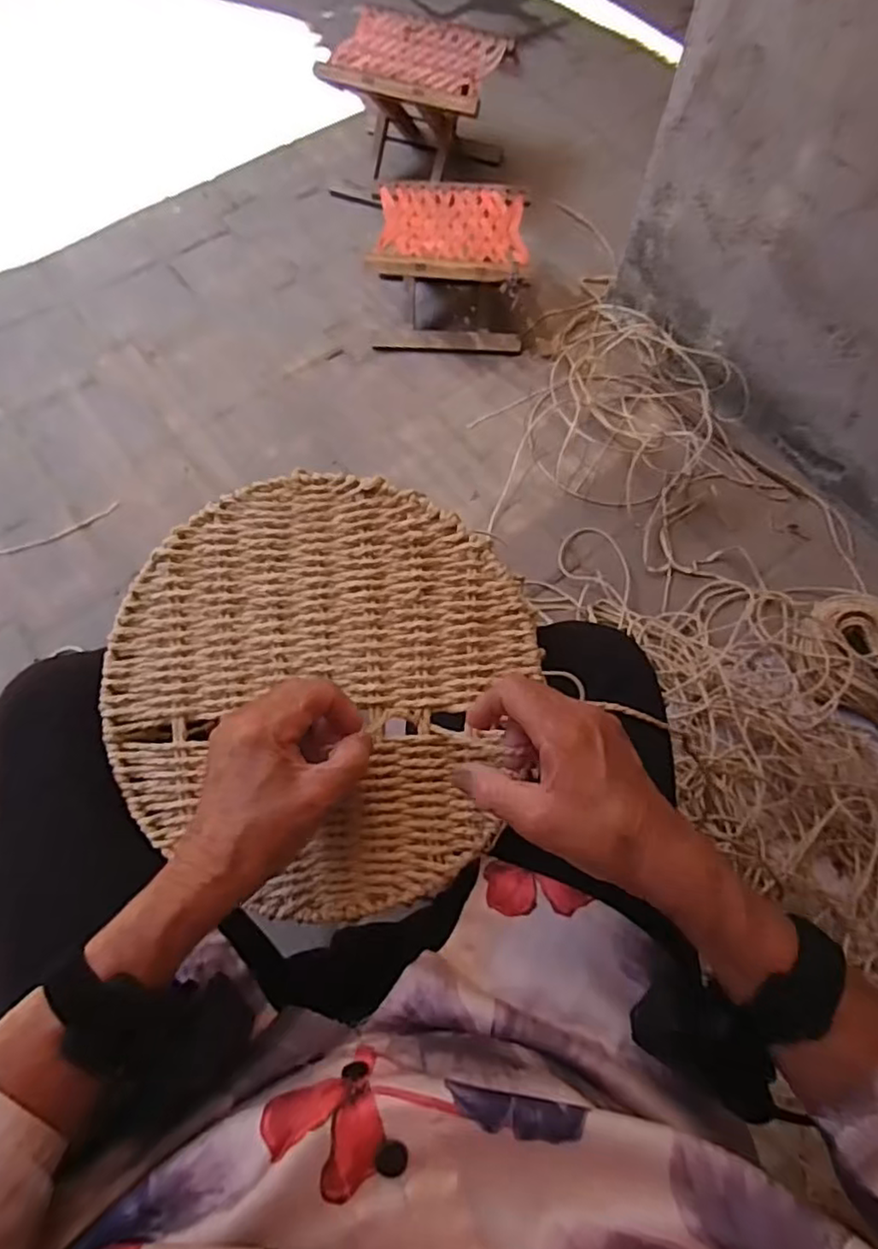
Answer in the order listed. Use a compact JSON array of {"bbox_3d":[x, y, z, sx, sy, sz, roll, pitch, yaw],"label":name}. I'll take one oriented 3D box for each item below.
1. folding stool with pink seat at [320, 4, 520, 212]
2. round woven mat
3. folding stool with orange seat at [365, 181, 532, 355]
[{"bbox_3d":[-0.041,-1.044,1.328,0.316,0.244,0.269,16,65,5],"label":"folding stool with pink seat"},{"bbox_3d":[-0.081,0.039,0.417,0.261,0.005,0.267,0,85,2],"label":"round woven mat"},{"bbox_3d":[0.023,-0.653,1.193,0.276,0.188,0.240,4,65,0],"label":"folding stool with orange seat"}]

